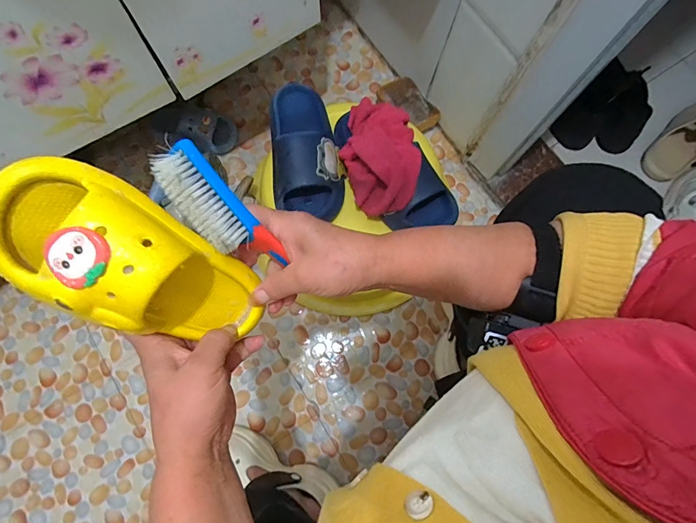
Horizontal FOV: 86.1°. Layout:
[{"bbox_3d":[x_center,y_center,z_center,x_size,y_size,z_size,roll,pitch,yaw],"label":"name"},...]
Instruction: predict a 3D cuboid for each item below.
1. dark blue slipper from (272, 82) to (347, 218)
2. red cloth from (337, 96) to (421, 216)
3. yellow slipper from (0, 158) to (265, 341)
[{"bbox_3d":[-0.076,-0.195,0.649,0.123,0.093,0.257,-7,77,-4],"label":"dark blue slipper"},{"bbox_3d":[0.049,-0.189,0.614,0.119,0.089,0.207,1,76,-2],"label":"red cloth"},{"bbox_3d":[-0.136,0.010,0.268,0.073,0.194,0.089,5,68,40],"label":"yellow slipper"}]

